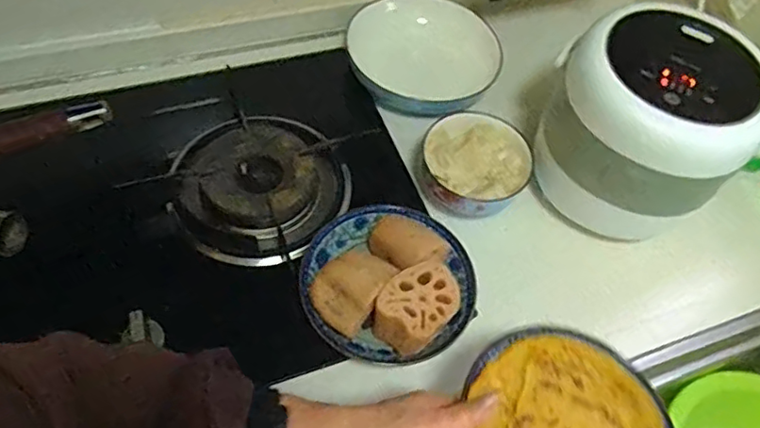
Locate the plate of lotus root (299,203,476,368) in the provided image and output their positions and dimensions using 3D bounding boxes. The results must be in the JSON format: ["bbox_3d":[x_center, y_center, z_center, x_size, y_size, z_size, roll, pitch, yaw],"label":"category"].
[{"bbox_3d":[0.010,0.060,0.591,0.166,0.077,0.157,3,53,-4],"label":"plate of lotus root"}]

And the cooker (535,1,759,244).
[{"bbox_3d":[0.276,-0.083,0.638,0.184,0.207,0.168,3,53,-4],"label":"cooker"}]

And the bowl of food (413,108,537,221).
[{"bbox_3d":[0.103,-0.052,0.668,0.125,0.046,0.122,-25,59,-22],"label":"bowl of food"}]

